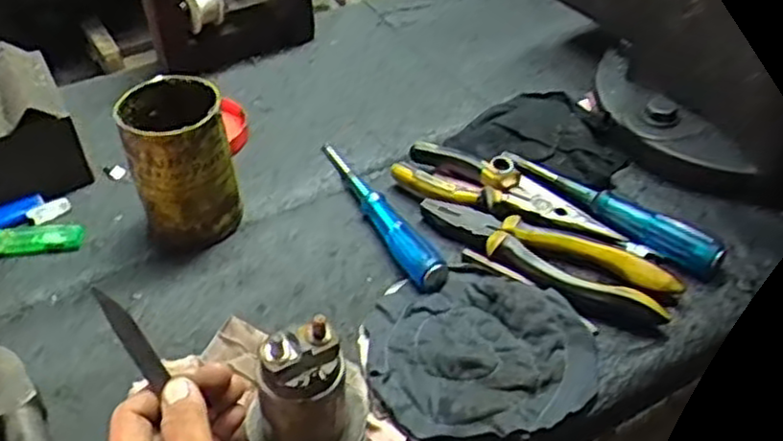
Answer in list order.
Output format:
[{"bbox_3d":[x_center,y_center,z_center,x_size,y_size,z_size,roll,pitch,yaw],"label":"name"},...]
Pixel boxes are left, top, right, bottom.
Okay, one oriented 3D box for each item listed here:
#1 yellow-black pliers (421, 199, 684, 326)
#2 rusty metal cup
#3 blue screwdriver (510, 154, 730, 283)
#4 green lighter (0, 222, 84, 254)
[{"bbox_3d":[0.109,0.023,0.545,0.196,0.017,0.054,25,49,27],"label":"yellow-black pliers"},{"bbox_3d":[-0.160,-0.043,0.571,0.073,0.113,0.074,-12,43,-10],"label":"rusty metal cup"},{"bbox_3d":[0.164,-0.014,0.572,0.024,0.023,0.188,-34,51,-30],"label":"blue screwdriver"},{"bbox_3d":[-0.285,0.015,0.585,0.078,0.014,0.024,-6,43,-4],"label":"green lighter"}]

